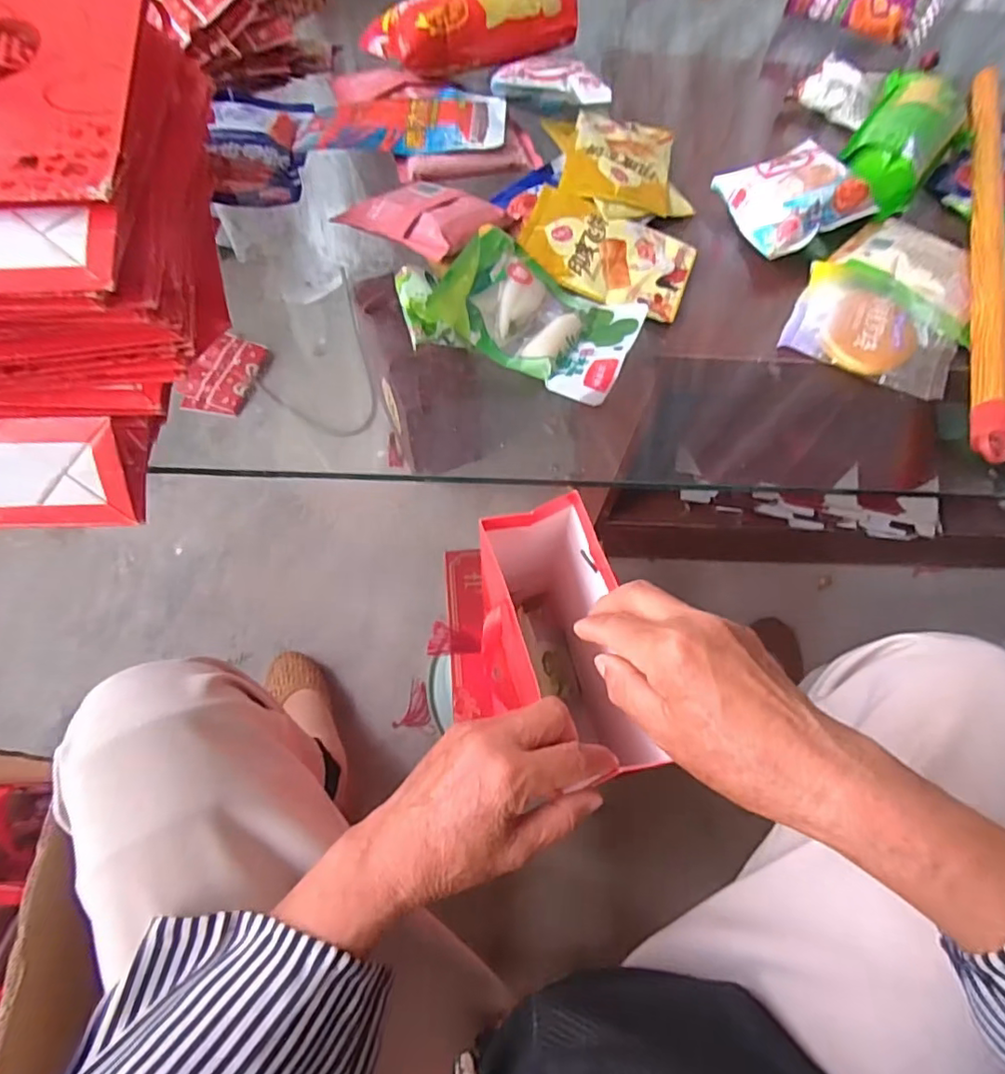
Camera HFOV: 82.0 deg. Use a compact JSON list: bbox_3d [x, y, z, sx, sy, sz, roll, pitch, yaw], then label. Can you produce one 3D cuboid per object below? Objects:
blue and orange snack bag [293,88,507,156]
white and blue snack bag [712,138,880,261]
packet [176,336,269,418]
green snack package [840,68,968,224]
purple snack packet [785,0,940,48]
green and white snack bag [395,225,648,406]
[{"bbox_3d":[-0.096,-0.406,0.561,0.193,0.027,0.109,-2,64,-3],"label":"blue and orange snack bag"},{"bbox_3d":[0.274,-0.317,0.537,0.112,0.048,0.113,-17,66,-10],"label":"white and blue snack bag"},{"bbox_3d":[-0.483,-0.280,0.995,0.105,0.015,0.151,16,75,-8],"label":"packet"},{"bbox_3d":[0.396,-0.395,0.574,0.087,0.061,0.204,31,67,12],"label":"green snack package"},{"bbox_3d":[0.439,-0.653,0.704,0.169,0.052,0.031,26,66,10],"label":"purple snack packet"},{"bbox_3d":[0.017,-0.181,0.459,0.182,0.047,0.129,13,64,4],"label":"green and white snack bag"}]

